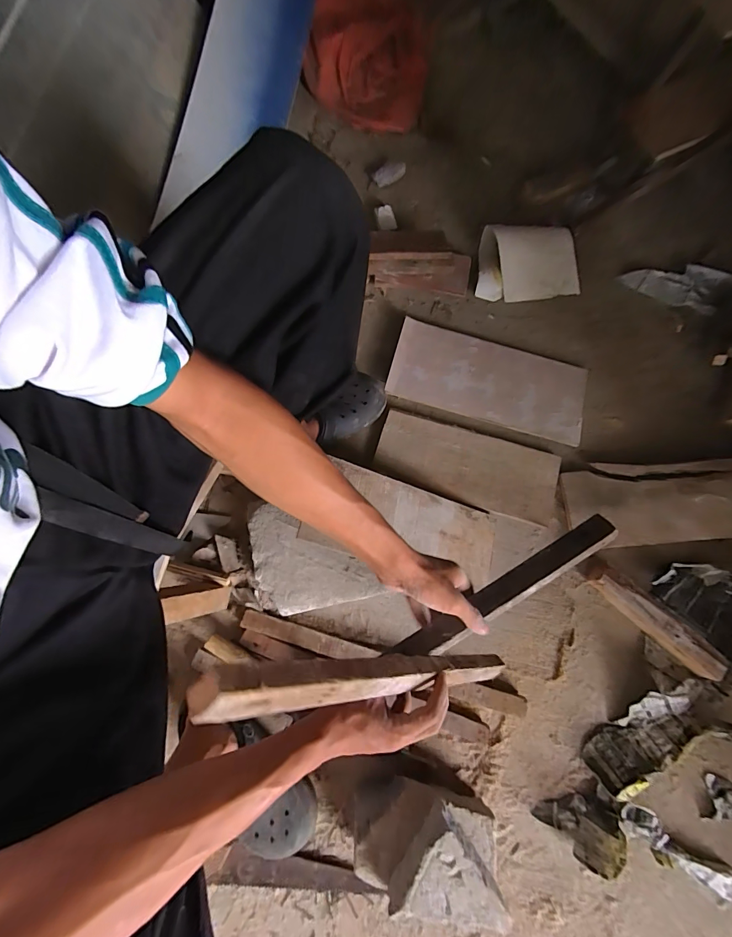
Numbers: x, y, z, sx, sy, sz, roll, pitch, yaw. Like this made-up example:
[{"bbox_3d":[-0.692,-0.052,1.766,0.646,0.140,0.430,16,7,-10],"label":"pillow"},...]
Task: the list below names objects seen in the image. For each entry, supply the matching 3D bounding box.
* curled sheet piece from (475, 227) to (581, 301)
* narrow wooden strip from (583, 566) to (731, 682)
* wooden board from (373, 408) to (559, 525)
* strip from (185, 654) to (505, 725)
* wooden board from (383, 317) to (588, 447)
[{"bbox_3d":[0.354,-0.455,0.842,0.229,0.034,0.171,-2,92,-7],"label":"curled sheet piece"},{"bbox_3d":[0.513,0.265,0.672,0.245,0.039,0.058,42,79,9],"label":"narrow wooden strip"},{"bbox_3d":[0.199,-0.007,0.744,0.349,0.015,0.142,18,76,3],"label":"wooden board"},{"bbox_3d":[0.047,0.216,0.398,0.020,0.474,0.038,1,72,41],"label":"strip"},{"bbox_3d":[0.250,-0.180,0.782,0.391,0.023,0.174,15,76,3],"label":"wooden board"}]

